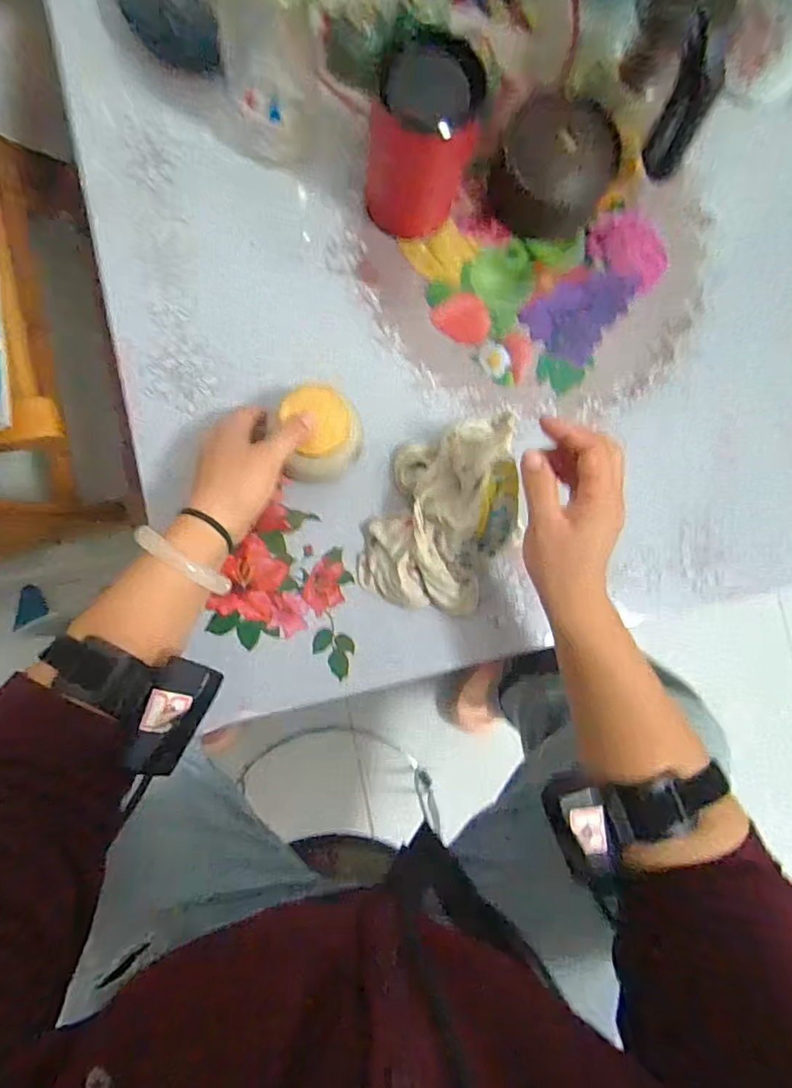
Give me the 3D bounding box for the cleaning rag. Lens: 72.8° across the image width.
[{"bbox_3d":[0.040,-0.036,0.458,0.116,0.077,0.180,10,84,-5],"label":"cleaning rag"}]

